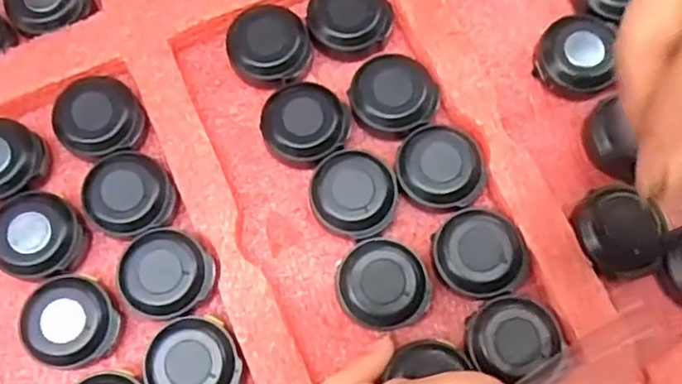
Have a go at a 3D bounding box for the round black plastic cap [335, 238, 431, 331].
[{"bbox_3d":[0.014,0.030,0.216,0.028,0.013,0.029,0,76,0],"label":"round black plastic cap"}]

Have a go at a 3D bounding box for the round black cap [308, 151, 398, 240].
[{"bbox_3d":[0.004,0.001,0.224,0.028,0.011,0.030,0,76,0],"label":"round black cap"}]

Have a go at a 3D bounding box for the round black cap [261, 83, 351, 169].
[{"bbox_3d":[-0.013,-0.023,0.230,0.029,0.013,0.028,0,76,0],"label":"round black cap"}]

